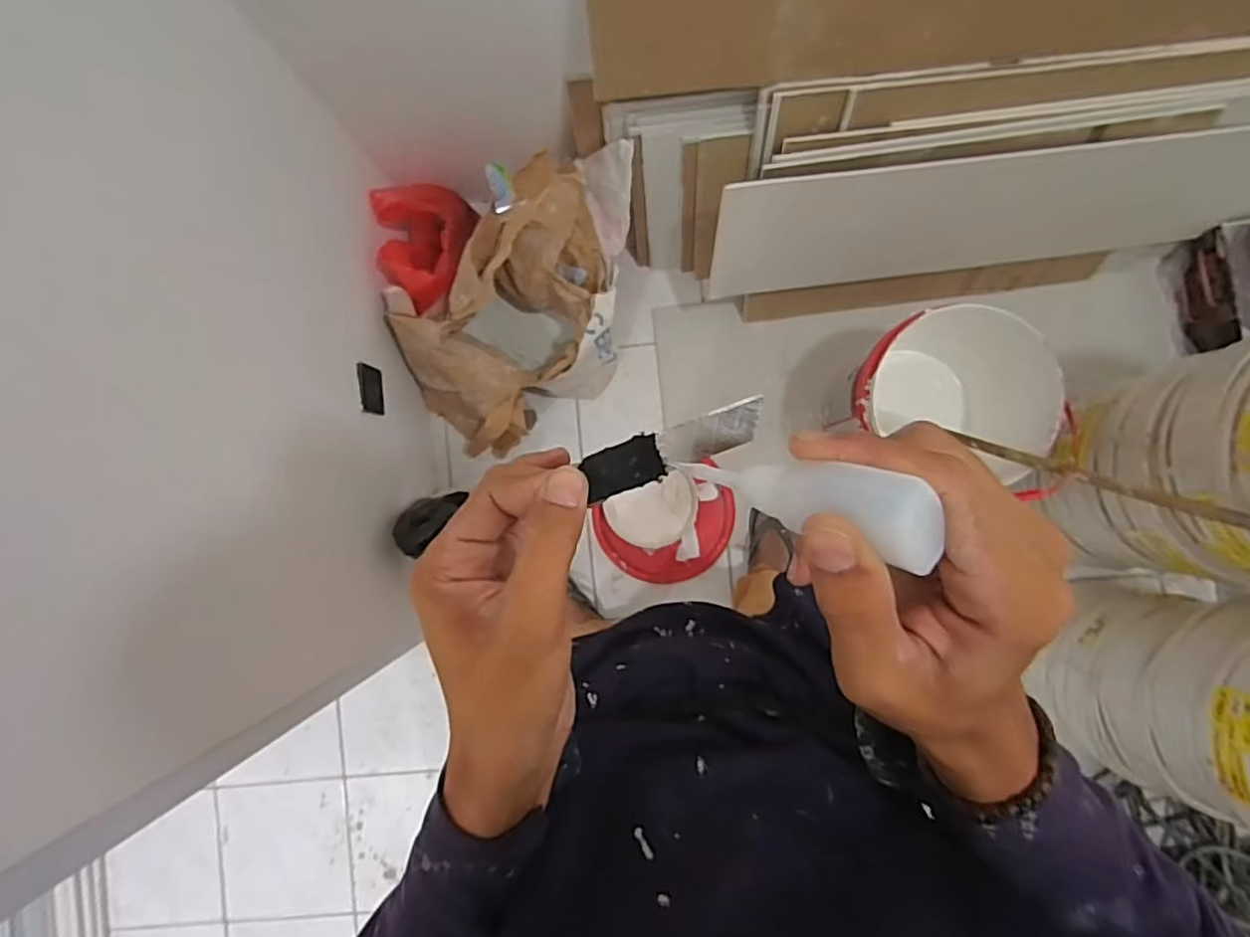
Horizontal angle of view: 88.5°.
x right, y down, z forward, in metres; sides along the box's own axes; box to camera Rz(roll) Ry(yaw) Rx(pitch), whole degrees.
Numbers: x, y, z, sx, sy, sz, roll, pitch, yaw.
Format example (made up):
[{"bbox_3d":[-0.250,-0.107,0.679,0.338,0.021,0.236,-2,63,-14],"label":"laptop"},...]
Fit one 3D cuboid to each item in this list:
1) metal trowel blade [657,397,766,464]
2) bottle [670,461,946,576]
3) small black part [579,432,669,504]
[{"bbox_3d":[0.037,-0.014,0.265,0.045,0.004,0.017,-21,104,-4],"label":"metal trowel blade"},{"bbox_3d":[0.054,0.009,0.204,0.082,0.021,0.023,13,89,46],"label":"bottle"},{"bbox_3d":[0.000,0.000,0.261,0.032,0.004,0.020,-18,105,-8],"label":"small black part"}]

